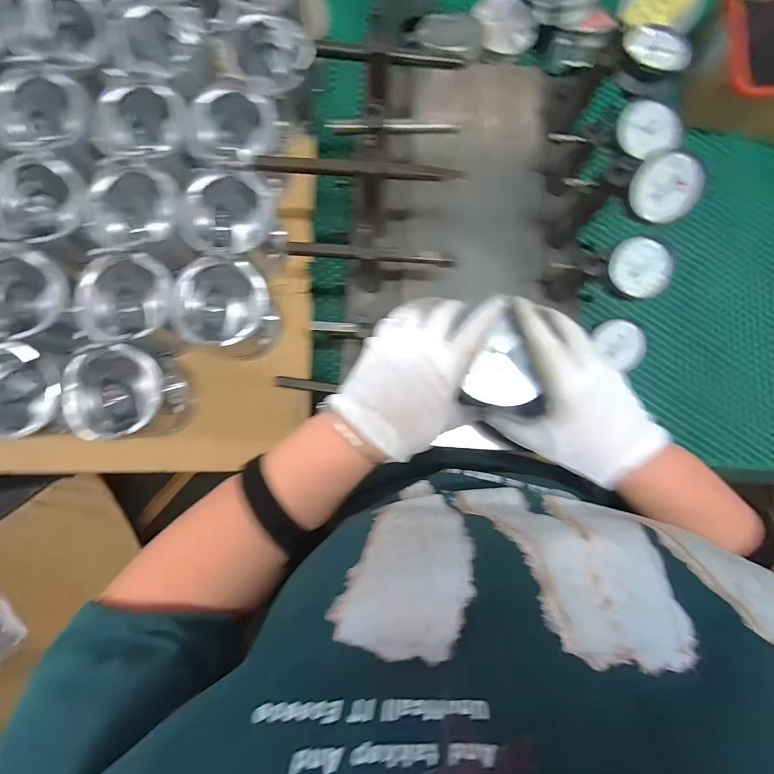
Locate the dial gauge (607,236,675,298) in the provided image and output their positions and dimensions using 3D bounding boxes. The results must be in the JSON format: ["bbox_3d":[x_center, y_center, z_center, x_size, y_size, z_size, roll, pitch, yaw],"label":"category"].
[{"bbox_3d":[0.221,-0.103,0.328,0.045,0.014,0.054,-43,87,-5],"label":"dial gauge"}]

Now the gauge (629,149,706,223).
[{"bbox_3d":[0.229,-0.166,0.314,0.052,0.026,0.052,-14,114,14],"label":"gauge"}]

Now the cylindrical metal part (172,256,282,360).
[{"bbox_3d":[-0.151,-0.075,0.382,0.086,0.094,0.080,0,85,-2],"label":"cylindrical metal part"}]

